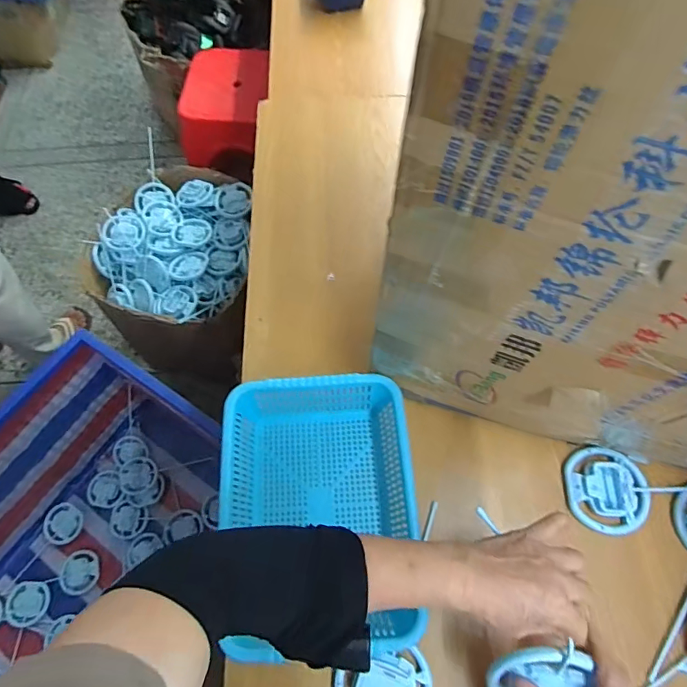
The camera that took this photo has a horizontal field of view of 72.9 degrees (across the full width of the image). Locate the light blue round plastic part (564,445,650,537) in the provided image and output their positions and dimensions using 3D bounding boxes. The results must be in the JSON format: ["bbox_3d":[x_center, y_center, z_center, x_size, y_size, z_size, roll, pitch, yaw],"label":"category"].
[{"bbox_3d":[0.330,0.182,0.580,0.092,0.023,0.104,-1,65,0],"label":"light blue round plastic part"}]

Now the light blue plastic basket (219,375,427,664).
[{"bbox_3d":[-0.028,0.191,0.558,0.212,0.087,0.283,-2,65,0],"label":"light blue plastic basket"}]

